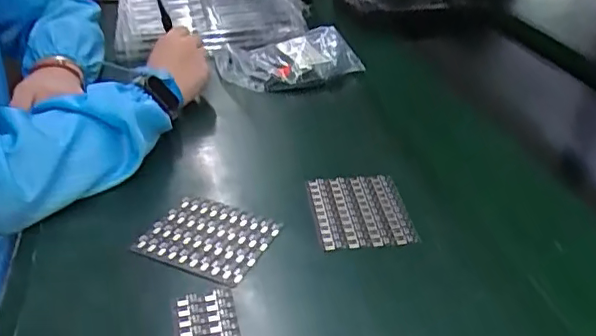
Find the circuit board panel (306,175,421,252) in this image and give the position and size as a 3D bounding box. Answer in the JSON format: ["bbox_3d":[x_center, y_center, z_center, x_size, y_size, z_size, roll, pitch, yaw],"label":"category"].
[{"bbox_3d":[0.055,0.038,0.503,0.083,0.008,0.095,-3,32,-7],"label":"circuit board panel"}]

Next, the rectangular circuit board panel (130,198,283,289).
[{"bbox_3d":[-0.075,0.058,0.472,0.101,0.009,0.080,17,35,23],"label":"rectangular circuit board panel"}]

